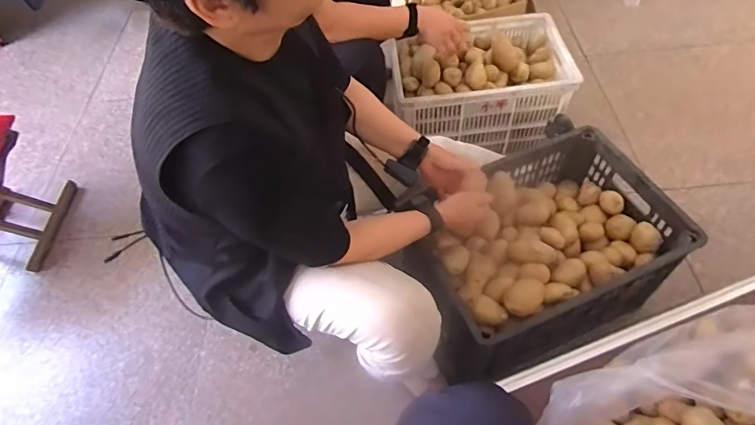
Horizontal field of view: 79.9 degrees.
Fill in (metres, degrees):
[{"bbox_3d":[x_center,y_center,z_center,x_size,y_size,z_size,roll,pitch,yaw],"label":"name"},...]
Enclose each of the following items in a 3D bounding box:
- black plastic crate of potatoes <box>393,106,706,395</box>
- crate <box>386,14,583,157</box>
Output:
[{"bbox_3d":[0.343,0.097,0.978,0.518,0.267,0.358,-28,57,-14],"label":"black plastic crate of potatoes"},{"bbox_3d":[0.288,-0.391,1.306,0.481,0.235,0.349,-5,55,1],"label":"crate"}]

